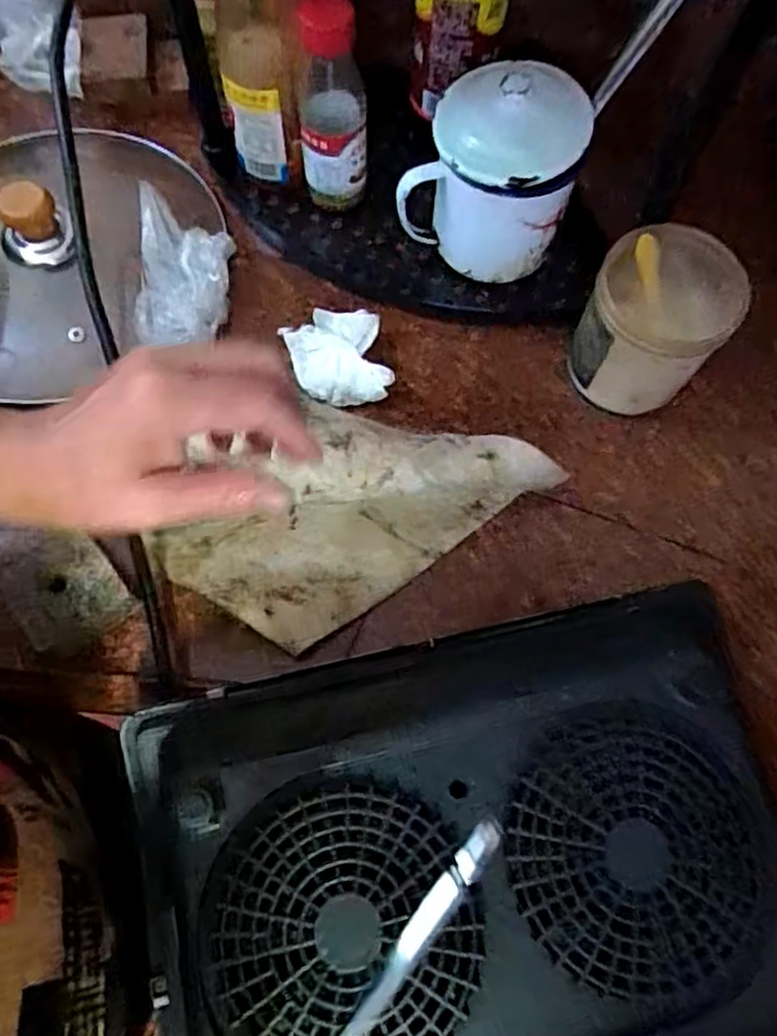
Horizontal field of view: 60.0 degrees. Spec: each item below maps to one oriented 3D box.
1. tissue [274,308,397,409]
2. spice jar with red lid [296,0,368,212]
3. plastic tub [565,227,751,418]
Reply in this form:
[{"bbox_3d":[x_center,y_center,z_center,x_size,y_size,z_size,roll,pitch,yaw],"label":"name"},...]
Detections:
[{"bbox_3d":[-0.033,-0.107,0.458,0.063,0.029,0.063,-13,71,-5],"label":"tissue"},{"bbox_3d":[-0.037,-0.267,0.454,0.044,0.136,0.037,-4,70,-2],"label":"spice jar with red lid"},{"bbox_3d":[0.168,-0.125,0.438,0.084,0.089,0.089,19,71,6],"label":"plastic tub"}]

